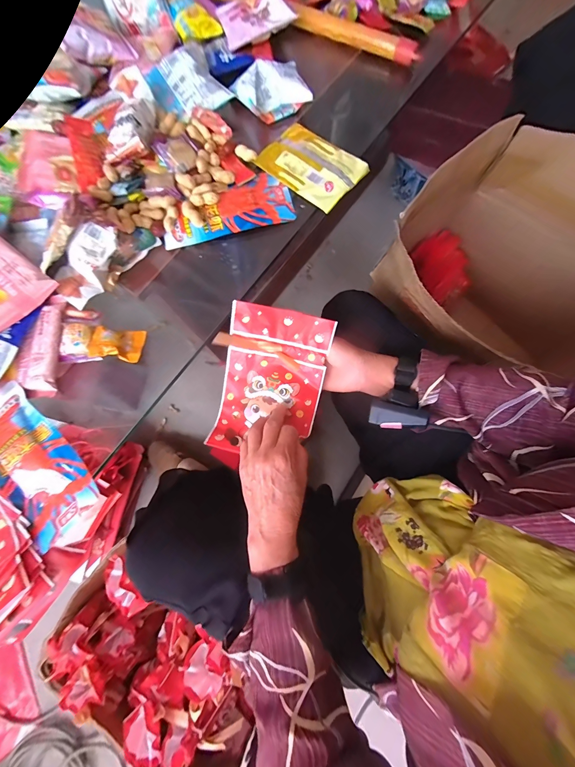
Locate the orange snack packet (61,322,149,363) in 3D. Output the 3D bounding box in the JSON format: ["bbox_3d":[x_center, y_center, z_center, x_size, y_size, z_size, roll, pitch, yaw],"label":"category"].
[{"bbox_3d":[-0.250,-0.055,0.374,0.102,0.022,0.052,1,76,3],"label":"orange snack packet"}]

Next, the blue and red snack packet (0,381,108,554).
[{"bbox_3d":[-0.313,0.102,0.341,0.096,0.014,0.209,-43,78,-7],"label":"blue and red snack packet"}]

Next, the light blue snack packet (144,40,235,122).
[{"bbox_3d":[-0.155,-0.466,0.427,0.102,0.034,0.106,-33,77,-5],"label":"light blue snack packet"}]

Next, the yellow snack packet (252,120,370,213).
[{"bbox_3d":[0.036,-0.332,0.420,0.145,0.012,0.099,42,82,11],"label":"yellow snack packet"}]

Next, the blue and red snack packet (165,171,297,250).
[{"bbox_3d":[-0.089,-0.261,0.407,0.190,0.007,0.084,-14,76,0],"label":"blue and red snack packet"}]

